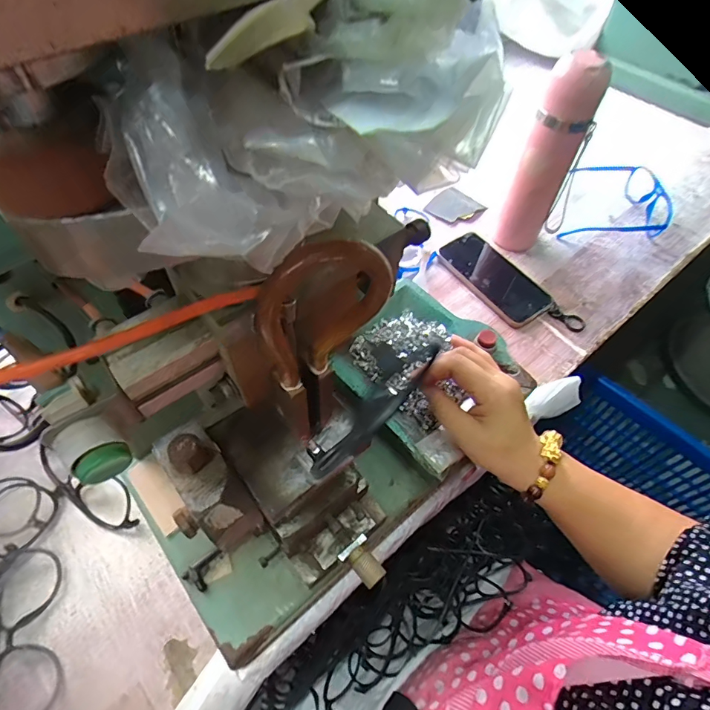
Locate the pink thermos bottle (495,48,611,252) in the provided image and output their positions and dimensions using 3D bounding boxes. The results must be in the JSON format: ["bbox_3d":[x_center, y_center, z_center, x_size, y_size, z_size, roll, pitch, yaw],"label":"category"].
[{"bbox_3d":[0.240,-0.240,0.553,0.059,0.272,0.053,20,58,12],"label":"pink thermos bottle"}]

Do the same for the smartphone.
[{"bbox_3d":[0.192,-0.108,0.600,0.083,0.015,0.157,-31,62,-20],"label":"smartphone"}]

